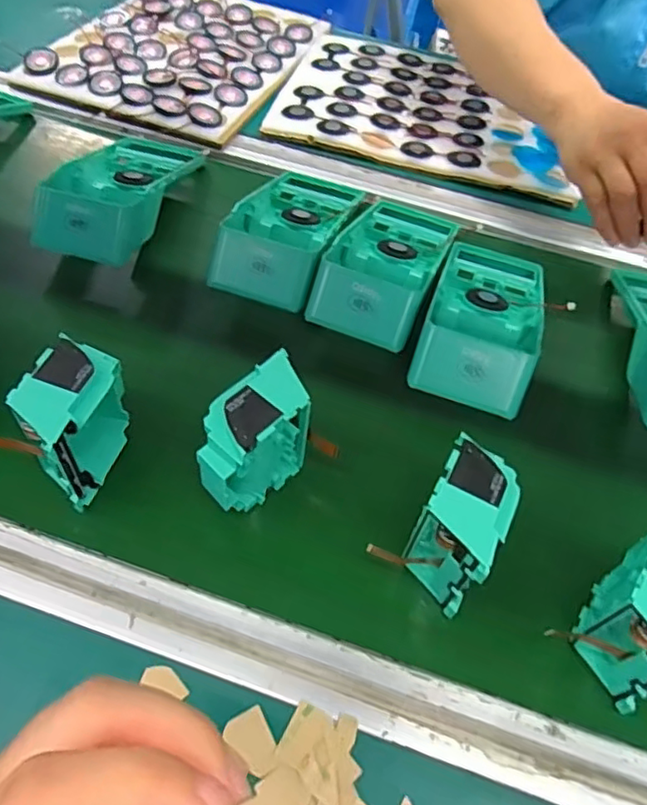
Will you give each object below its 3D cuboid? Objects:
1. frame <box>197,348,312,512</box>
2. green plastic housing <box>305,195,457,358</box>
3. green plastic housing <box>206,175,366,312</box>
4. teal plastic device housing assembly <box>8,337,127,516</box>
[{"bbox_3d":[-0.041,0.022,0.365,0.080,0.072,0.040,-36,65,-28],"label":"frame"},{"bbox_3d":[0.057,-0.121,0.490,0.086,0.038,0.185,22,54,9],"label":"green plastic housing"},{"bbox_3d":[-0.025,-0.154,0.507,0.085,0.040,0.177,19,53,7],"label":"green plastic housing"},{"bbox_3d":[-0.149,0.013,0.367,0.042,0.080,0.080,16,53,5],"label":"teal plastic device housing assembly"}]

